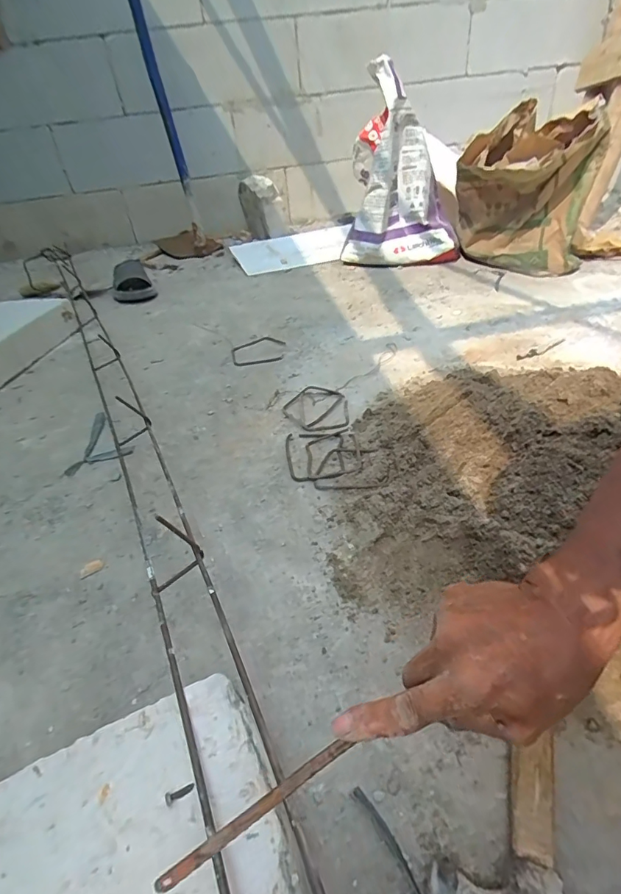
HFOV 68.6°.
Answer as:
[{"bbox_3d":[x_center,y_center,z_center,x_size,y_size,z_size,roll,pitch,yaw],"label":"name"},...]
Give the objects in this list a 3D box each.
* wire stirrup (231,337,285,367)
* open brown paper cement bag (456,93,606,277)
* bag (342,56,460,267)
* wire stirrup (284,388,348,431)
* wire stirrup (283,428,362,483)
[{"bbox_3d":[-0.106,-0.198,0.926,0.110,0.005,0.112,-10,38,-5],"label":"wire stirrup"},{"bbox_3d":[0.509,-0.600,1.102,0.299,0.321,0.206,7,40,16],"label":"open brown paper cement bag"},{"bbox_3d":[0.255,-0.748,1.248,0.309,0.404,0.288,3,39,12],"label":"bag"},{"bbox_3d":[0.008,-0.063,0.740,0.105,0.007,0.115,-3,38,3],"label":"wire stirrup"},{"bbox_3d":[0.016,0.008,0.648,0.105,0.010,0.109,-4,38,2],"label":"wire stirrup"}]

